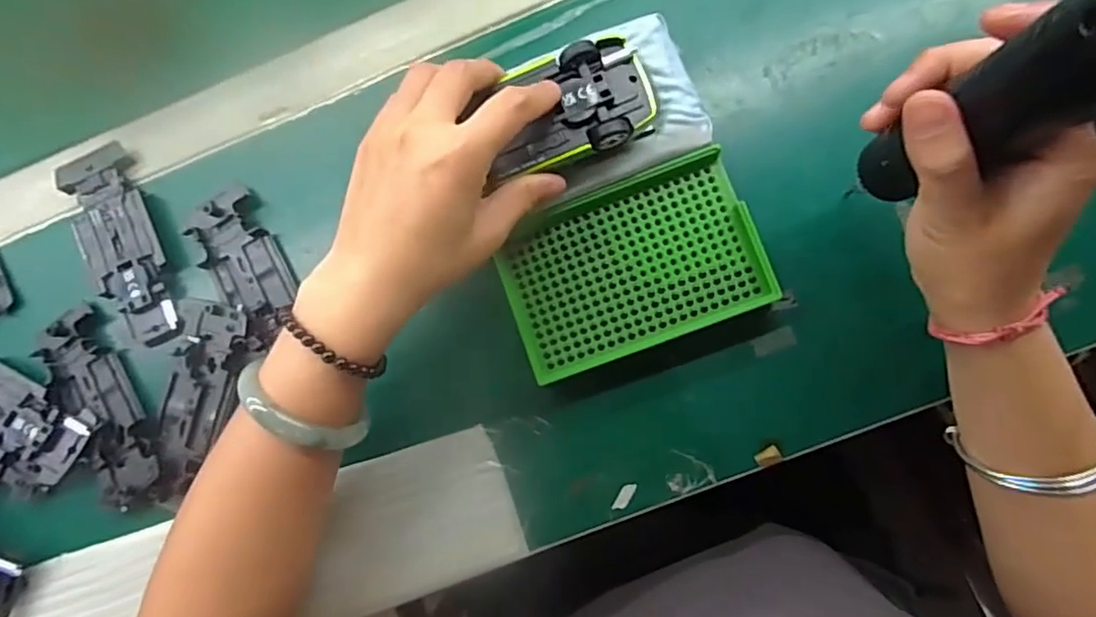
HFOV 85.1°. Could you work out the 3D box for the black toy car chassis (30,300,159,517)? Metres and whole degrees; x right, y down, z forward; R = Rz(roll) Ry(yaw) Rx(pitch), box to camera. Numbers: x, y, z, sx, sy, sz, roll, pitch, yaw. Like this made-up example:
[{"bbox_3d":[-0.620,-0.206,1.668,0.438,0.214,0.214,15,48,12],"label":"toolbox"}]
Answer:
[{"bbox_3d":[-0.275,0.060,0.367,0.041,0.014,0.123,-33,84,1],"label":"black toy car chassis"}]

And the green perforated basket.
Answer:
[{"bbox_3d":[0.047,-0.023,0.336,0.137,0.023,0.090,-20,84,3],"label":"green perforated basket"}]

